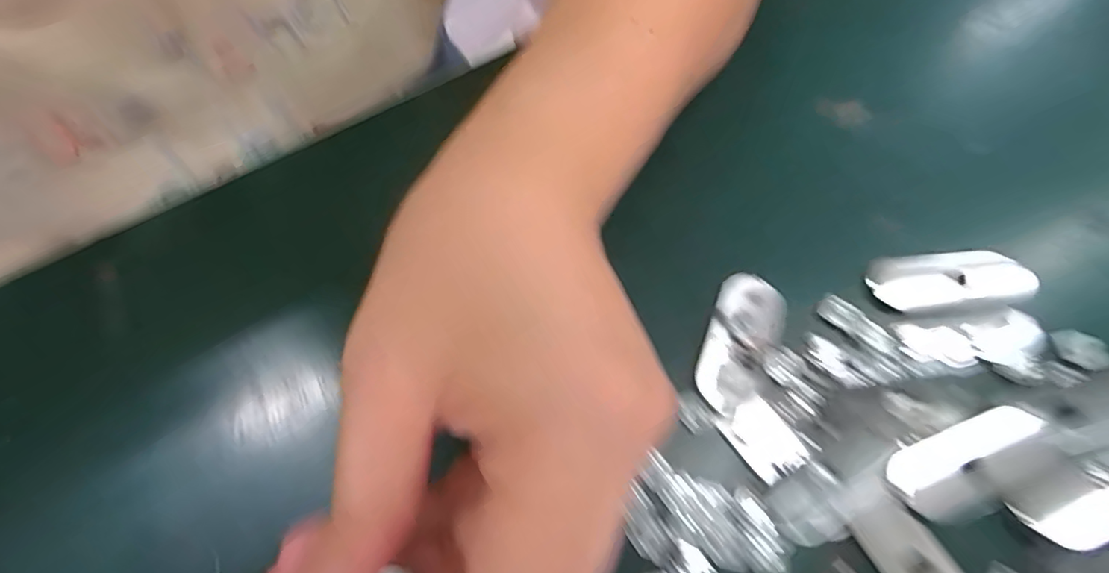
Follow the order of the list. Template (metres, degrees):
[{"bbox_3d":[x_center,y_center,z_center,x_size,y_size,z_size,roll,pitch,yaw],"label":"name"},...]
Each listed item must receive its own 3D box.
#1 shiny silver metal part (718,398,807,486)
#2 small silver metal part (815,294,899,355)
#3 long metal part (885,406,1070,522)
[{"bbox_3d":[0.067,0.049,0.177,0.017,0.005,0.024,-30,72,-9],"label":"shiny silver metal part"},{"bbox_3d":[0.104,0.013,0.189,0.026,0.004,0.009,40,76,15],"label":"small silver metal part"},{"bbox_3d":[0.129,0.054,0.167,0.051,0.004,0.024,-21,71,-6],"label":"long metal part"}]

